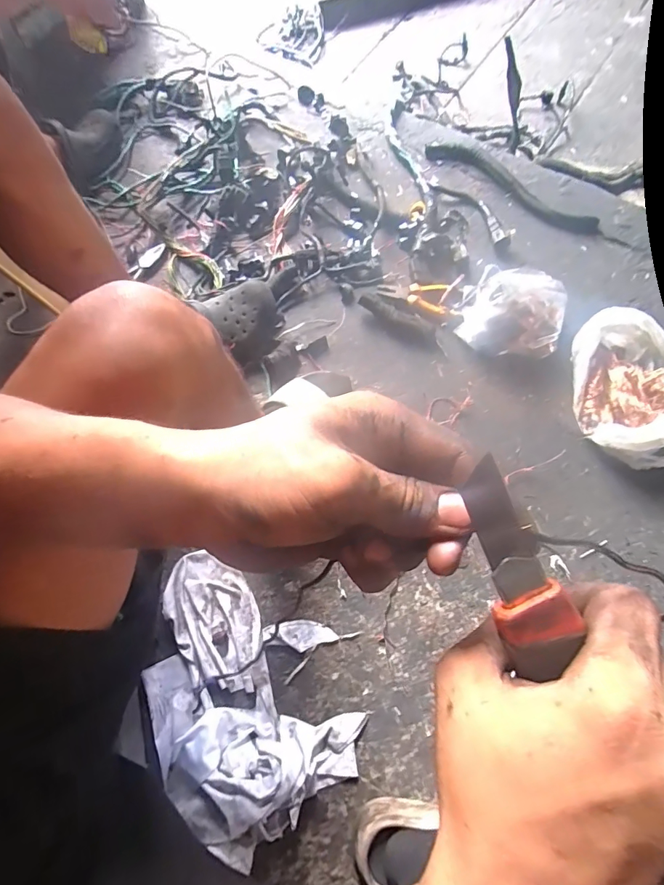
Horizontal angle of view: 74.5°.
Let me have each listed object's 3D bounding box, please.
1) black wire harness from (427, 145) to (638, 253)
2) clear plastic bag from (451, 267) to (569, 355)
[{"bbox_3d":[0.409,-0.518,0.915,0.470,0.021,0.063,38,78,11],"label":"black wire harness"},{"bbox_3d":[0.326,-0.242,0.800,0.172,0.066,0.156,11,74,4],"label":"clear plastic bag"}]

